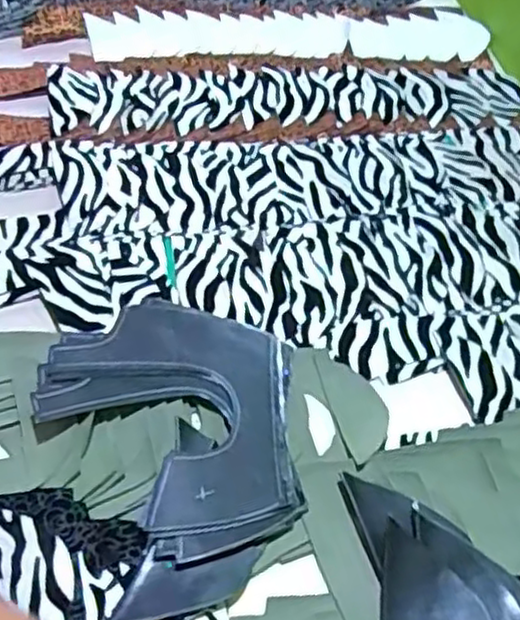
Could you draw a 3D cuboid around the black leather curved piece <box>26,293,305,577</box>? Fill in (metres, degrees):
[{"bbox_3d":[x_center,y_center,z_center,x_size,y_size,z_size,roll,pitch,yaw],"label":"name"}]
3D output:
[{"bbox_3d":[-0.050,0.074,0.538,0.207,0.023,0.172,38,59,22],"label":"black leather curved piece"}]

